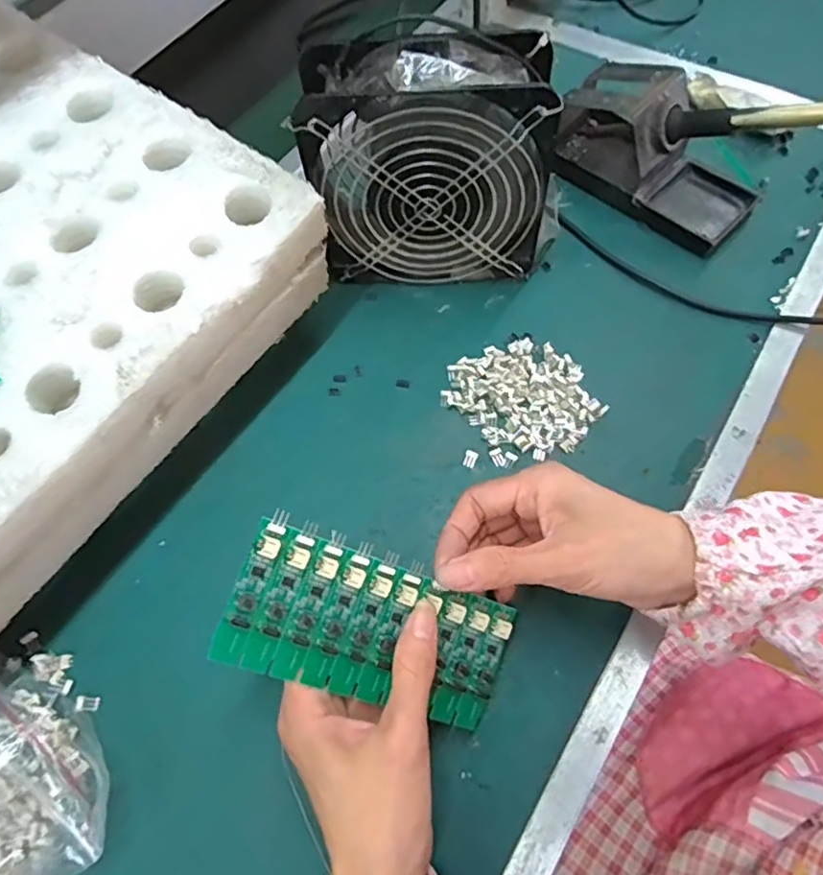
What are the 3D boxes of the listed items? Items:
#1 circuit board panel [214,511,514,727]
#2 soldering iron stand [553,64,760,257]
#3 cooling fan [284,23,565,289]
[{"bbox_3d":[-0.016,0.090,0.275,0.136,0.007,0.063,26,82,-20],"label":"circuit board panel"},{"bbox_3d":[0.184,-0.217,0.439,0.076,0.069,0.157,-43,70,-15],"label":"soldering iron stand"},{"bbox_3d":[0.015,-0.172,0.382,0.155,0.148,0.060,2,65,4],"label":"cooling fan"}]

